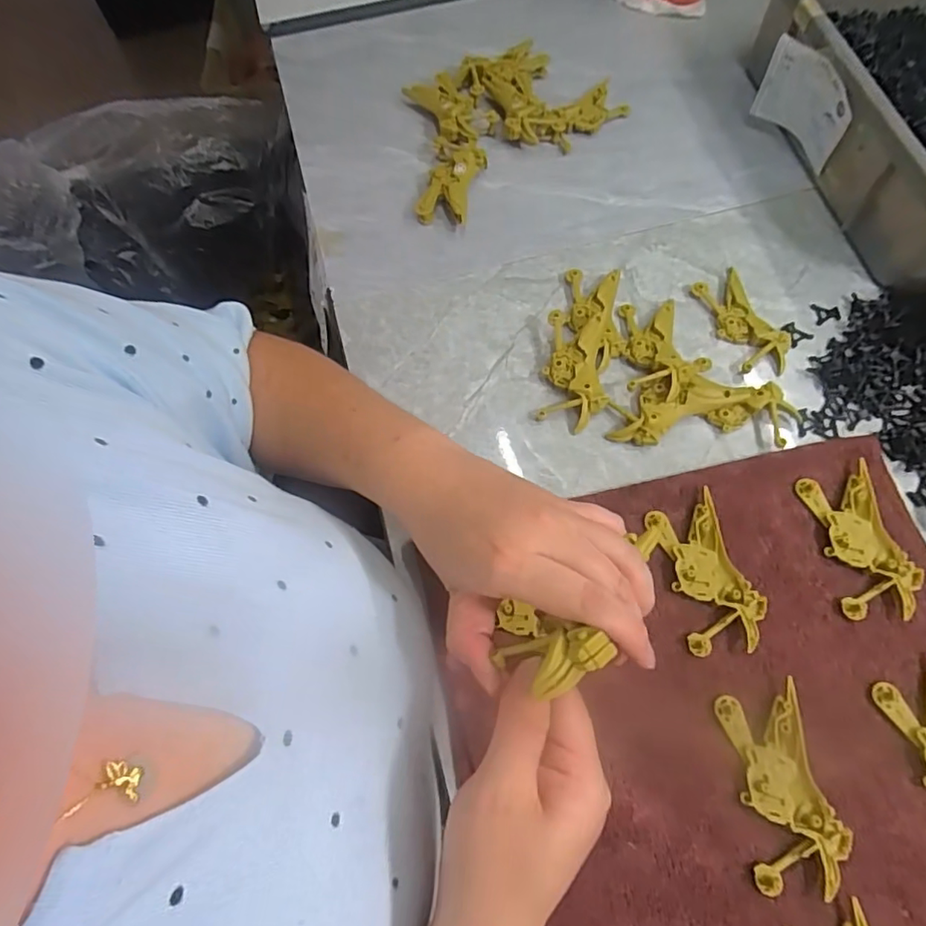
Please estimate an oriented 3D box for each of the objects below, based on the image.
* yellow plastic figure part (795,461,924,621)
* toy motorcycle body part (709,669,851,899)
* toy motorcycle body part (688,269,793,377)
[{"bbox_3d":[0.267,0.053,0.383,0.049,0.013,0.099,-7,66,-1],"label":"yellow plastic figure part"},{"bbox_3d":[0.183,0.185,0.326,0.050,0.010,0.101,-4,66,0],"label":"toy motorcycle body part"},{"bbox_3d":[0.231,-0.116,0.466,0.050,0.011,0.098,-17,66,-5],"label":"toy motorcycle body part"}]

